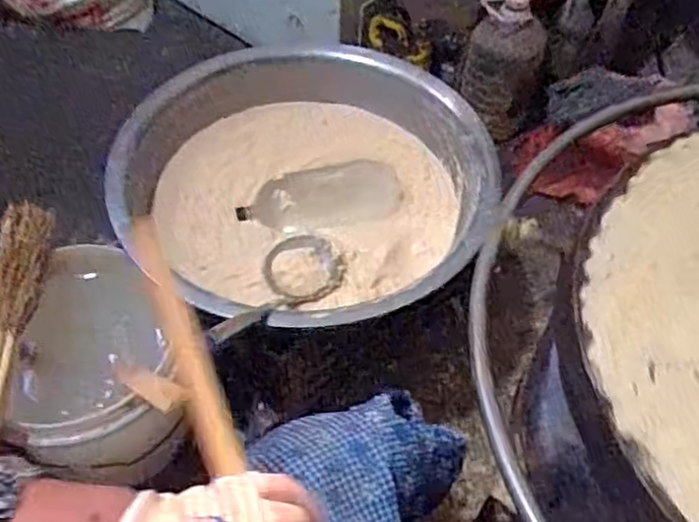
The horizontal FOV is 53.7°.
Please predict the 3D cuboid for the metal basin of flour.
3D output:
[{"bbox_3d":[-0.070,-0.109,1.049,0.553,0.145,0.528,1,52,-1],"label":"metal basin of flour"}]

